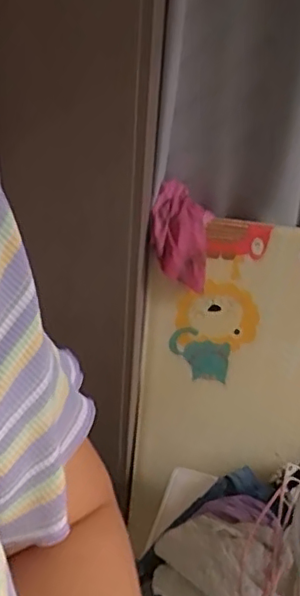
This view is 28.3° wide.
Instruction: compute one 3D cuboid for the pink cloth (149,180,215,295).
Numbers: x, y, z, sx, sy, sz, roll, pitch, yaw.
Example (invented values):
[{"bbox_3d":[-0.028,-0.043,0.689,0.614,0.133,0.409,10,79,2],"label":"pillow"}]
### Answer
[{"bbox_3d":[0.056,-0.102,1.028,0.106,0.148,0.072,22,37,26],"label":"pink cloth"}]

